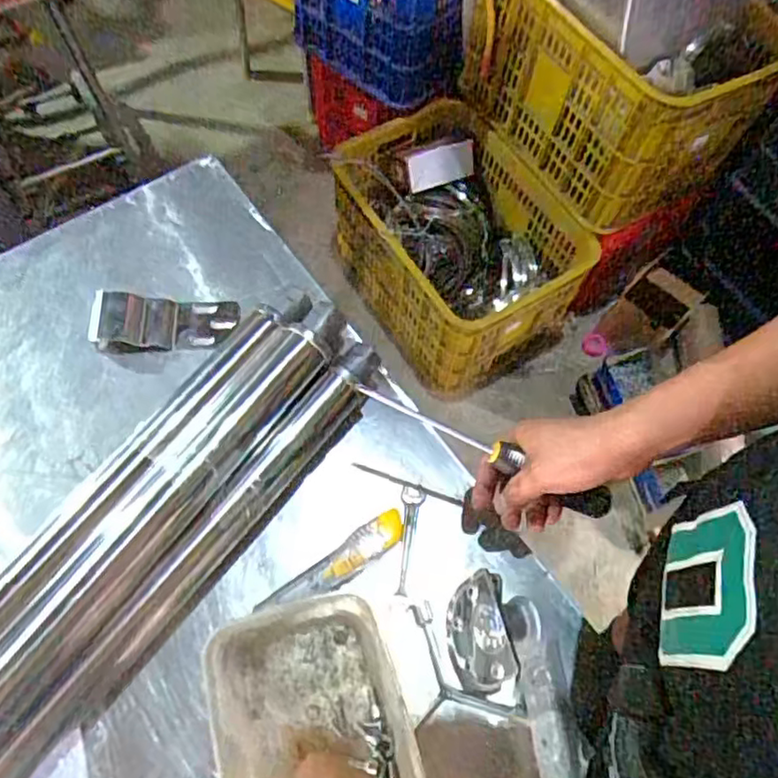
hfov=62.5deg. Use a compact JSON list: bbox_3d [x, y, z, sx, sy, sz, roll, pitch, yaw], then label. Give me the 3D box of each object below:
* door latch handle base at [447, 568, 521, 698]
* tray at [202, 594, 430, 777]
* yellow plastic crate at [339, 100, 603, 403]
[{"bbox_3d":[0.074,0.206,0.541,0.047,0.055,0.093,-6,66,-5],"label":"door latch handle base"},{"bbox_3d":[-0.060,0.270,0.509,0.142,0.070,0.187,-15,67,-9],"label":"tray"},{"bbox_3d":[0.134,-0.309,1.454,0.351,0.332,0.523,-32,71,-16],"label":"yellow plastic crate"}]

